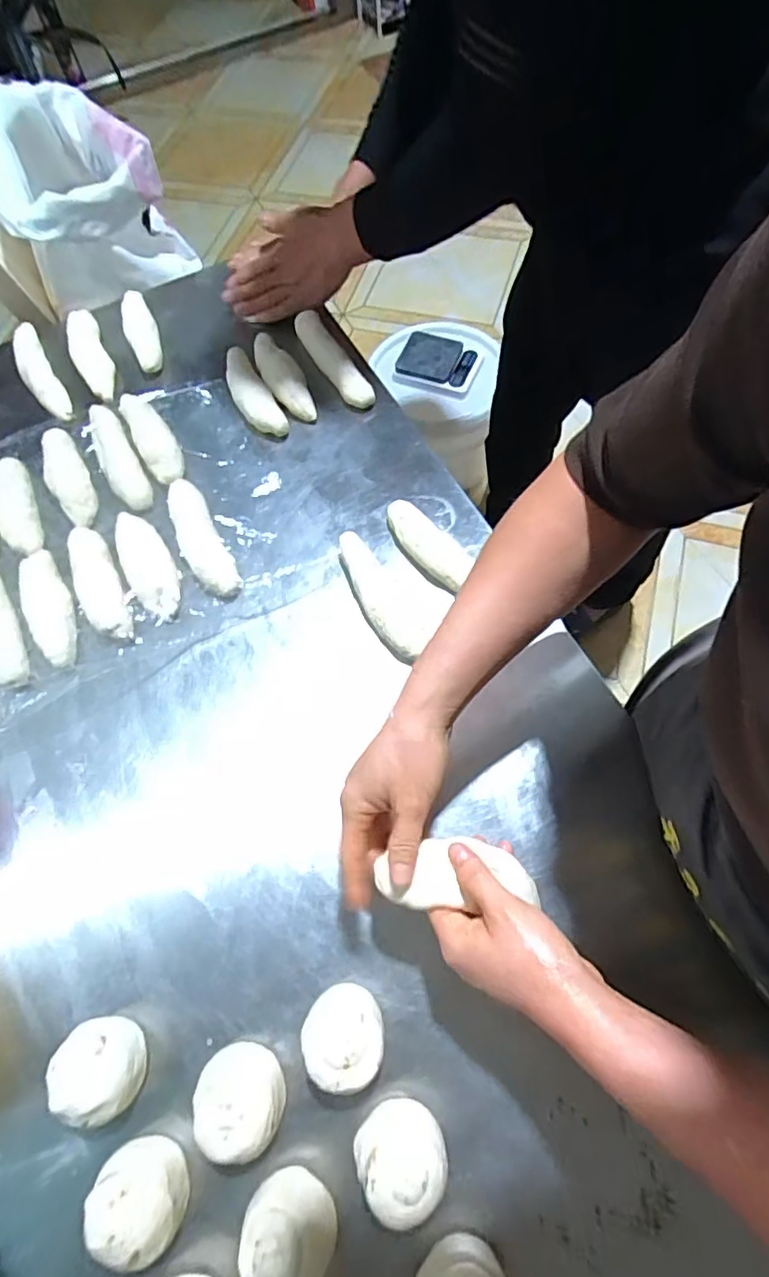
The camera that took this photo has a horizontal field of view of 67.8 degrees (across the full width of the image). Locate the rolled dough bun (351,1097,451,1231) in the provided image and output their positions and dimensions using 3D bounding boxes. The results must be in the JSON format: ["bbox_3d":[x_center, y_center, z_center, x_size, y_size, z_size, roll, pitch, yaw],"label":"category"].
[{"bbox_3d":[0.012,0.346,0.386,0.053,0.053,0.053,-1,65,3],"label":"rolled dough bun"}]

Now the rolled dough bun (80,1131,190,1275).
[{"bbox_3d":[-0.166,0.381,0.390,0.063,0.057,0.052,28,71,17],"label":"rolled dough bun"}]

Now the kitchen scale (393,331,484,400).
[{"bbox_3d":[0.117,-0.594,1.231,0.166,0.027,0.141,19,68,12],"label":"kitchen scale"}]

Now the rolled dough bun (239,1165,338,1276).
[{"bbox_3d":[-0.062,0.388,0.371,0.061,0.051,0.054,24,70,15],"label":"rolled dough bun"}]

